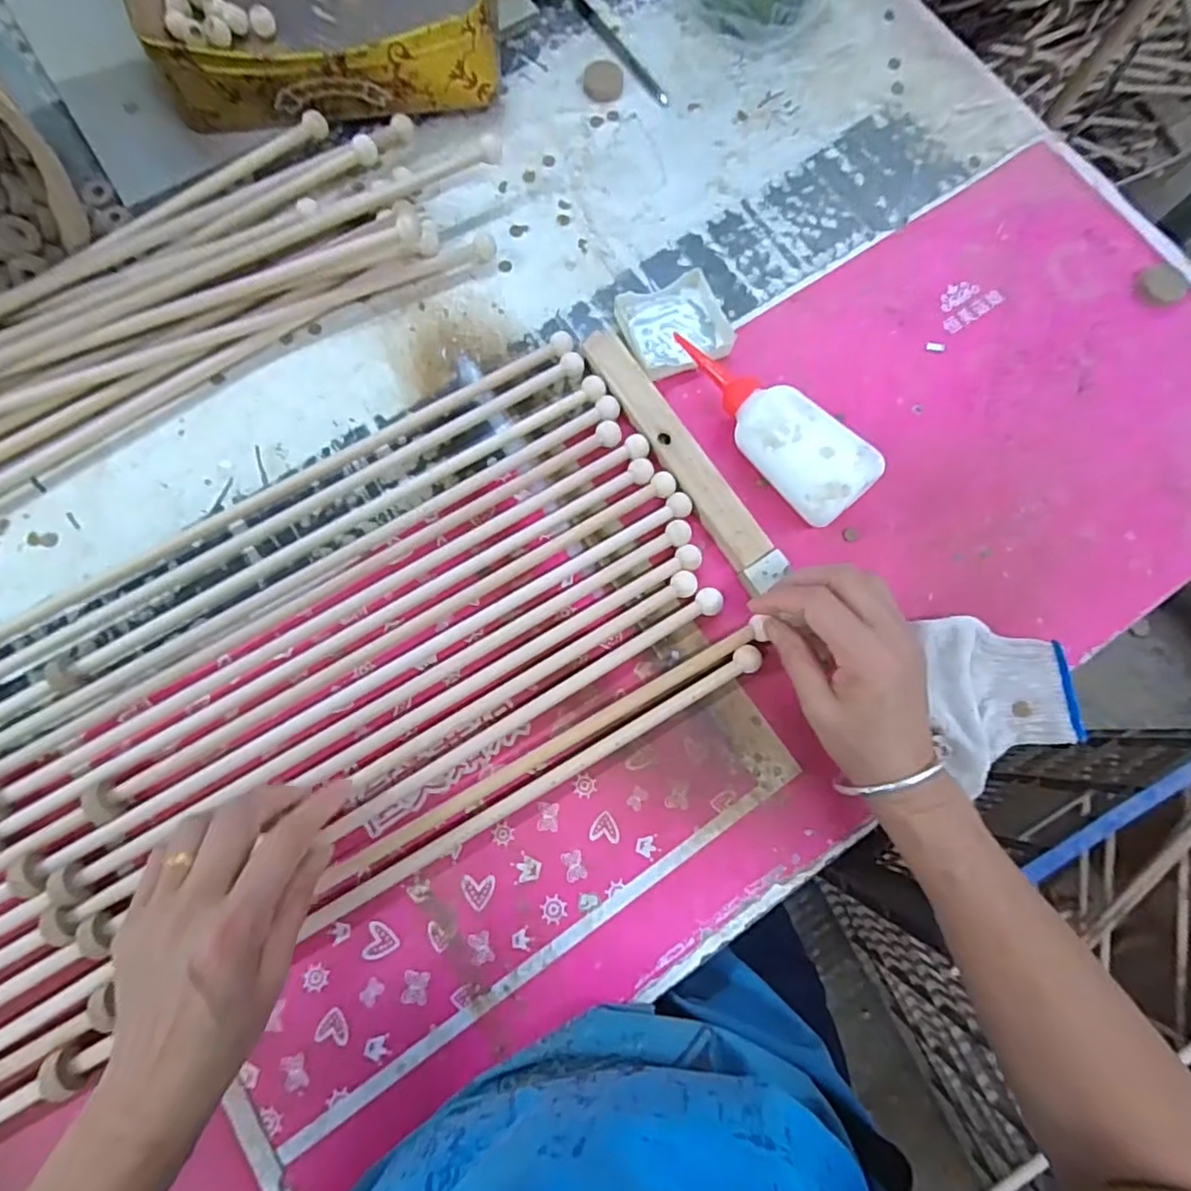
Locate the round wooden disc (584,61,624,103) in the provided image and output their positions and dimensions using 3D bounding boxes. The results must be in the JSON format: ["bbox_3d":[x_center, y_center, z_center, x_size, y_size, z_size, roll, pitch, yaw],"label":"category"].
[{"bbox_3d":[0.007,-0.459,0.528,0.034,0.004,0.043,4,77,-1],"label":"round wooden disc"}]

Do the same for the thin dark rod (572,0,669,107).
[{"bbox_3d":[0.021,-0.498,0.540,0.014,0.004,0.148,-34,80,-8],"label":"thin dark rod"}]

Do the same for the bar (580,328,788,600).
[{"bbox_3d":[0.061,-0.103,0.442,0.030,0.016,0.225,-33,80,-8],"label":"bar"}]

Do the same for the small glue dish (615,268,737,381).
[{"bbox_3d":[0.063,-0.214,0.469,0.081,0.017,0.073,-21,79,-6],"label":"small glue dish"}]

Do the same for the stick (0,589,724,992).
[{"bbox_3d":[-0.216,0.160,0.377,0.689,0.017,0.019,-27,80,-7],"label":"stick"}]

